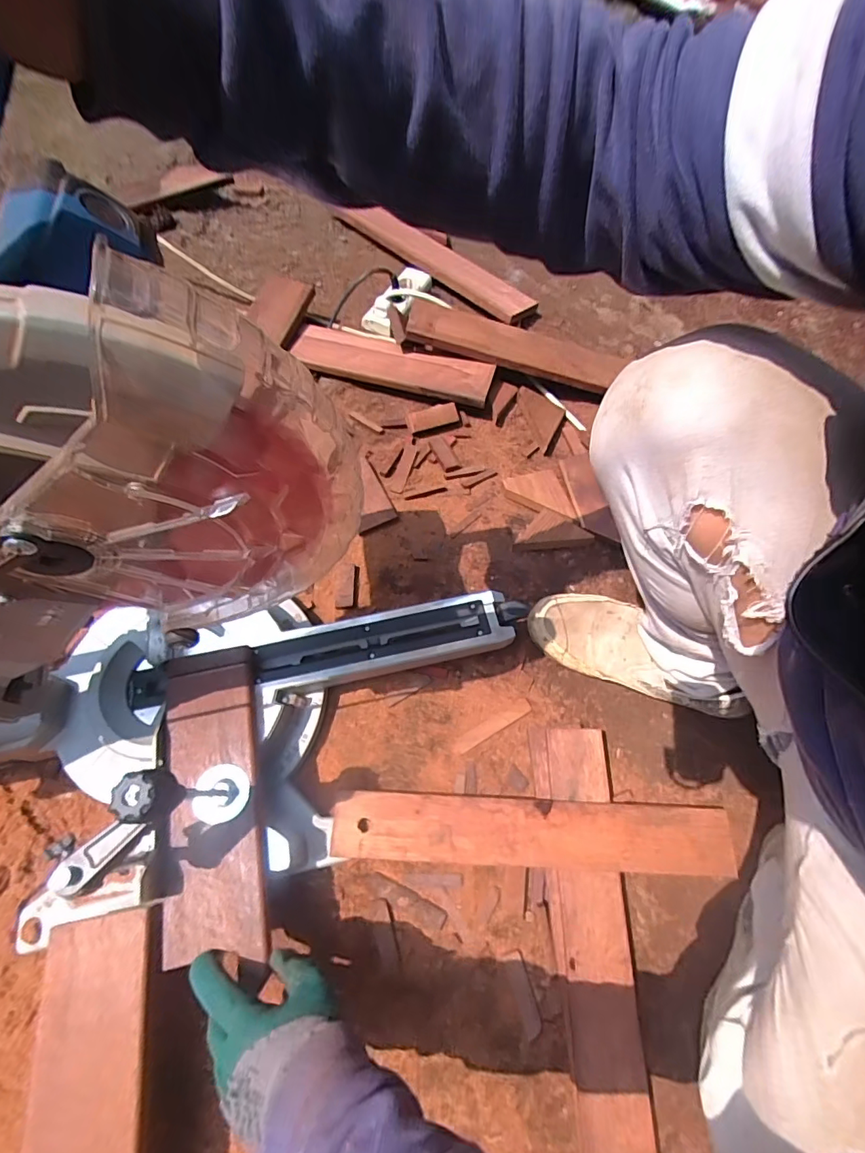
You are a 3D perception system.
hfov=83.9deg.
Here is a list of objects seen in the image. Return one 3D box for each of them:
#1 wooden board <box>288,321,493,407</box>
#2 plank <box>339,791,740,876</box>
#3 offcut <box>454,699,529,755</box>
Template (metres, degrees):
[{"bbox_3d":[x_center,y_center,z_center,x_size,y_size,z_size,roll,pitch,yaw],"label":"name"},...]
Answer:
[{"bbox_3d":[-0.066,-0.367,0.823,0.335,0.023,0.087,15,75,4],"label":"wooden board"},{"bbox_3d":[0.107,0.277,0.523,0.424,0.014,0.065,3,65,0],"label":"plank"},{"bbox_3d":[0.077,0.187,0.607,0.107,0.004,0.018,-27,69,-13],"label":"offcut"}]

